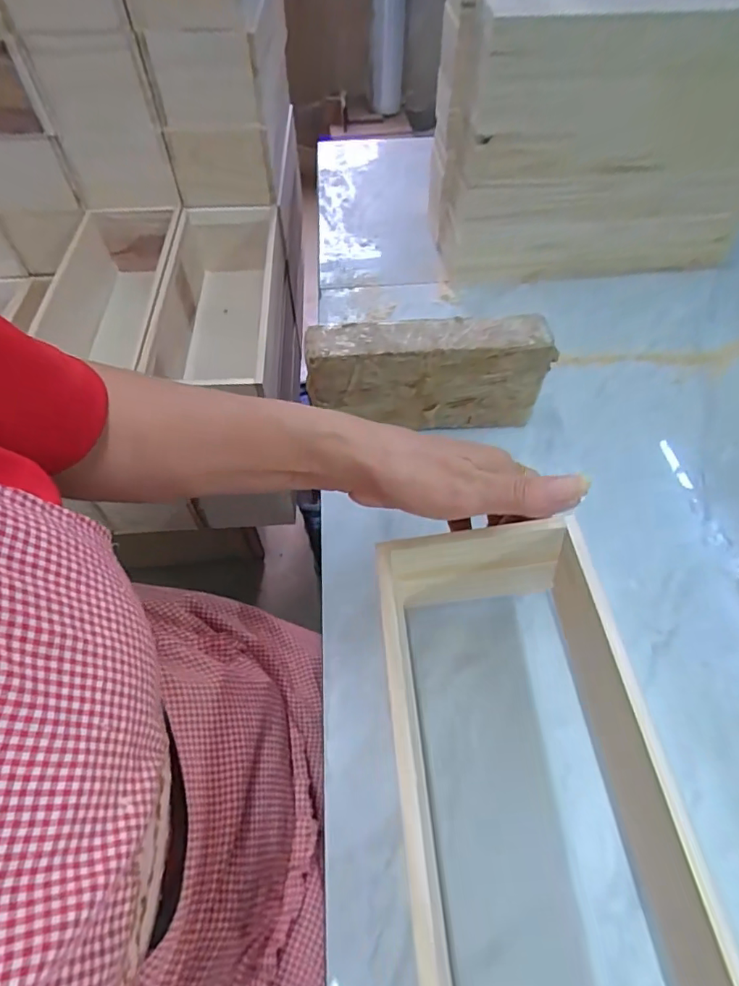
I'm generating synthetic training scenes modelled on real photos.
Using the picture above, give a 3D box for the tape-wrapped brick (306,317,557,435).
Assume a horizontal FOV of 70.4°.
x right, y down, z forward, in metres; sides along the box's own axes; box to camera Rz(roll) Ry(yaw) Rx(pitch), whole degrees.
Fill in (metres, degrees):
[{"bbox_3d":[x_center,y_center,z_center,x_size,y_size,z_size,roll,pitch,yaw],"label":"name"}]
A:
[{"bbox_3d":[0.050,-0.102,0.478,0.210,0.105,0.046,-3,55,-1],"label":"tape-wrapped brick"}]

